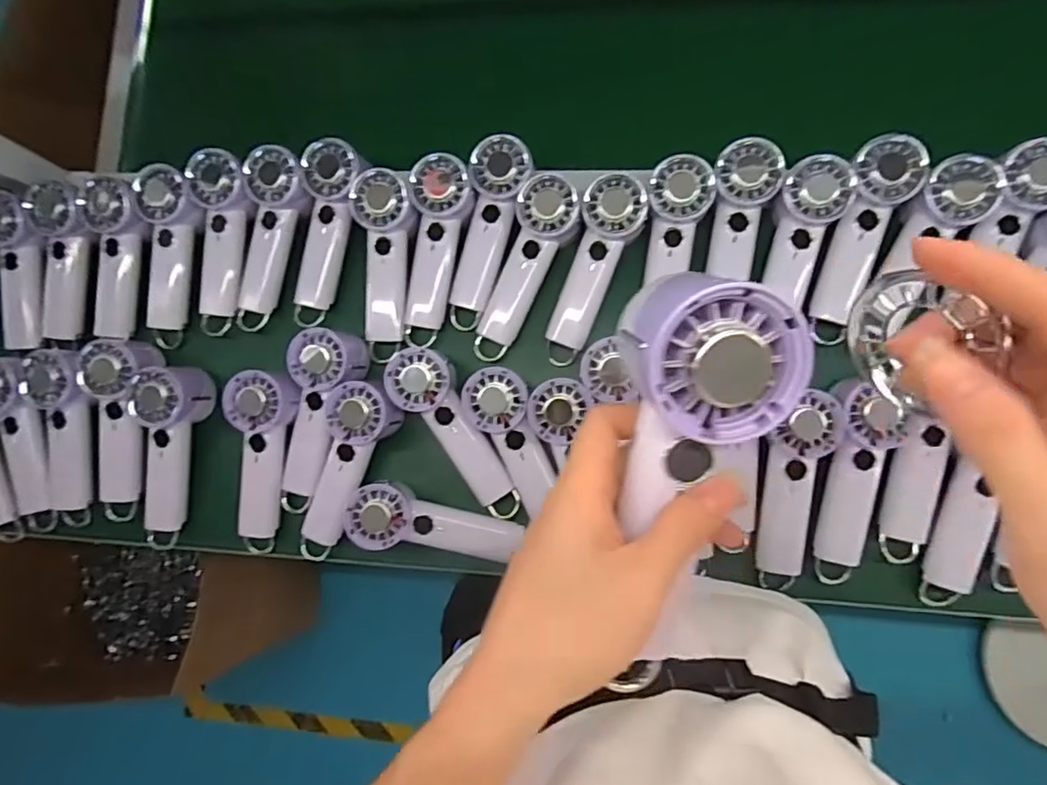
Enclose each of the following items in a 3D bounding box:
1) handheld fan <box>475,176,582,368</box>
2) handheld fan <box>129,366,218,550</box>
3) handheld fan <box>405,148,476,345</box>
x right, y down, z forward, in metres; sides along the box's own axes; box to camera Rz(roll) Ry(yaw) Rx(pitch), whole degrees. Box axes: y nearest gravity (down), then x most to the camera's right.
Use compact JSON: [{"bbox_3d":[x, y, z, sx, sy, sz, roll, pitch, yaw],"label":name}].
[{"bbox_3d":[0.000,-0.126,0.618,0.061,0.033,0.191,28,108,10],"label":"handheld fan"},{"bbox_3d":[-0.394,0.069,0.646,0.069,0.055,0.199,12,85,9],"label":"handheld fan"},{"bbox_3d":[-0.094,-0.146,0.632,0.059,0.031,0.191,12,105,9],"label":"handheld fan"}]

